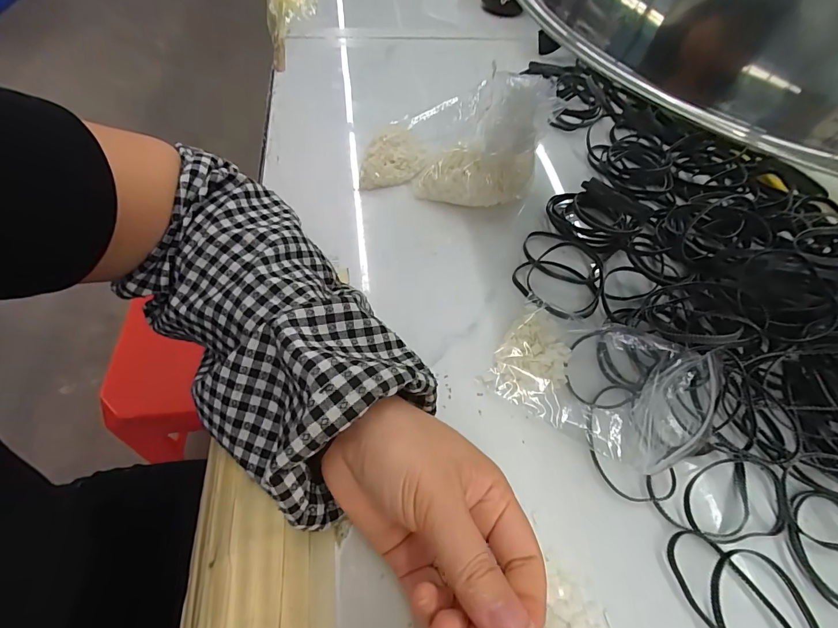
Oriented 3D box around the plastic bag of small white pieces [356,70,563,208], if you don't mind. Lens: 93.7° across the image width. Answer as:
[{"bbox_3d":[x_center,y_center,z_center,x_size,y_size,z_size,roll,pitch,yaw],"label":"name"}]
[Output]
[{"bbox_3d":[0.030,-0.153,0.342,0.147,0.101,0.087,20,59,9],"label":"plastic bag of small white pieces"}]

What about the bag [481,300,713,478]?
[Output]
[{"bbox_3d":[0.120,0.044,0.259,0.131,0.024,0.090,30,61,15],"label":"bag"}]

